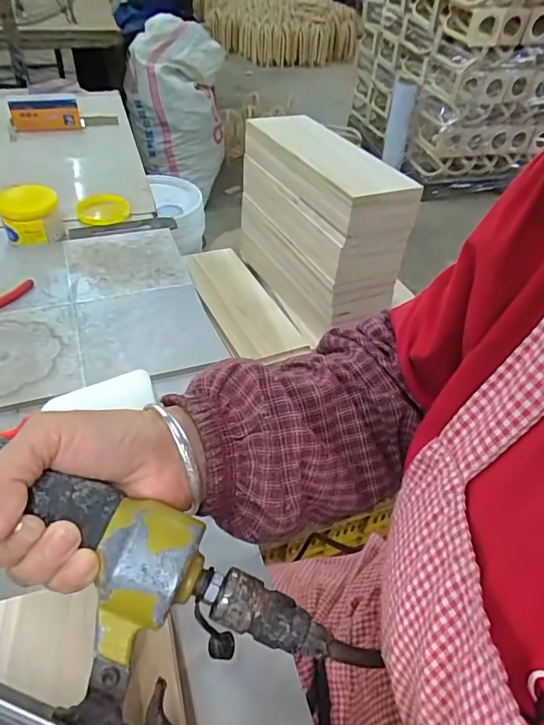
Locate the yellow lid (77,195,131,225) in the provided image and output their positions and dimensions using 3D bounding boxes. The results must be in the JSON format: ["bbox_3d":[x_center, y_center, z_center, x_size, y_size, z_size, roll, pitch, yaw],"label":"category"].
[{"bbox_3d":[-0.263,-0.239,0.768,0.073,0.009,0.069,-1,44,-5],"label":"yellow lid"}]

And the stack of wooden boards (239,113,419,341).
[{"bbox_3d":[0.061,-0.197,0.708,0.109,0.220,0.259,-19,48,-21],"label":"stack of wooden boards"}]

